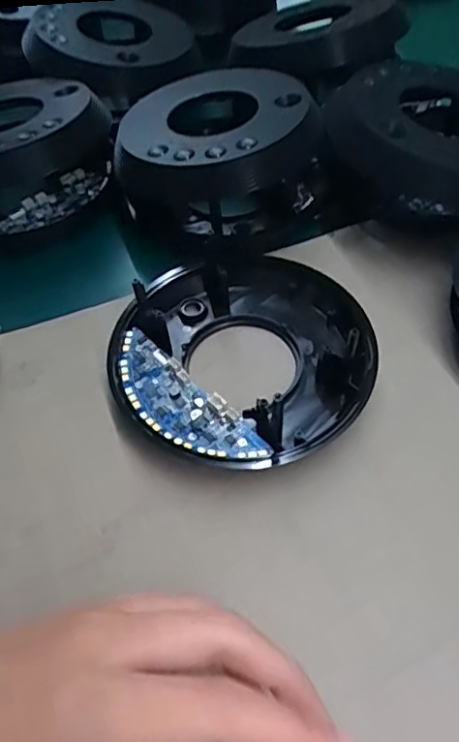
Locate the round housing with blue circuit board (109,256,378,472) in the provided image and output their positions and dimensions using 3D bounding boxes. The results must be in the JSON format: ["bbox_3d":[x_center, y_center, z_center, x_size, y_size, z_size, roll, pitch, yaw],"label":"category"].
[{"bbox_3d":[0.007,-0.007,0.287,0.124,0.020,0.121,-2,53,3],"label":"round housing with blue circuit board"}]

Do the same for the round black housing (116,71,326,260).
[{"bbox_3d":[-0.006,-0.133,0.354,0.122,0.059,0.111,29,60,23],"label":"round black housing"}]

